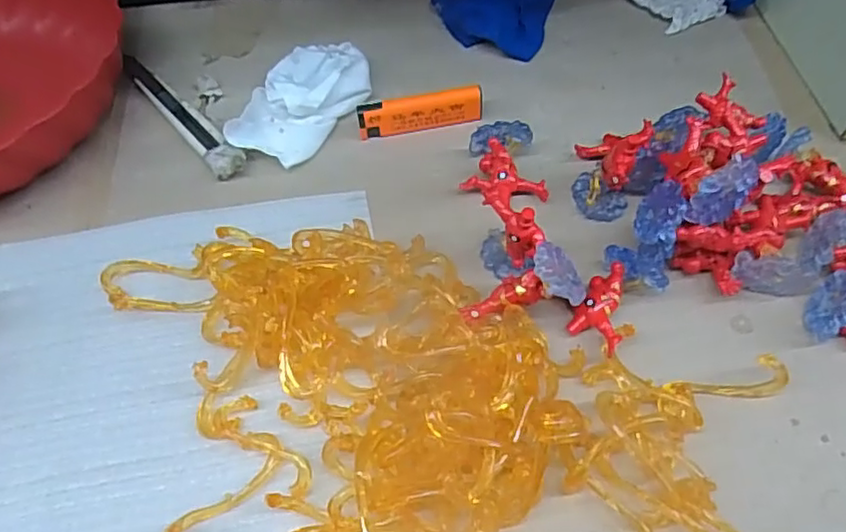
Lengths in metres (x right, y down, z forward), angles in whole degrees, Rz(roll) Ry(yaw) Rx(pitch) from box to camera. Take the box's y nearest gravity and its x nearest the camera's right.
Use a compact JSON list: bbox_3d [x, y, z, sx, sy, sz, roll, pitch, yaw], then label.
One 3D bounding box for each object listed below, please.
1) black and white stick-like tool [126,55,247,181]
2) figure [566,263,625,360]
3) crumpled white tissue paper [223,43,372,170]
[{"bbox_3d":[-0.161,-0.101,0.417,0.020,0.013,0.142,-37,62,-20],"label":"black and white stick-like tool"},{"bbox_3d":[0.092,0.022,0.322,0.025,0.019,0.044,23,61,17],"label":"figure"},{"bbox_3d":[-0.078,-0.110,0.417,0.066,0.027,0.107,15,59,12],"label":"crumpled white tissue paper"}]

